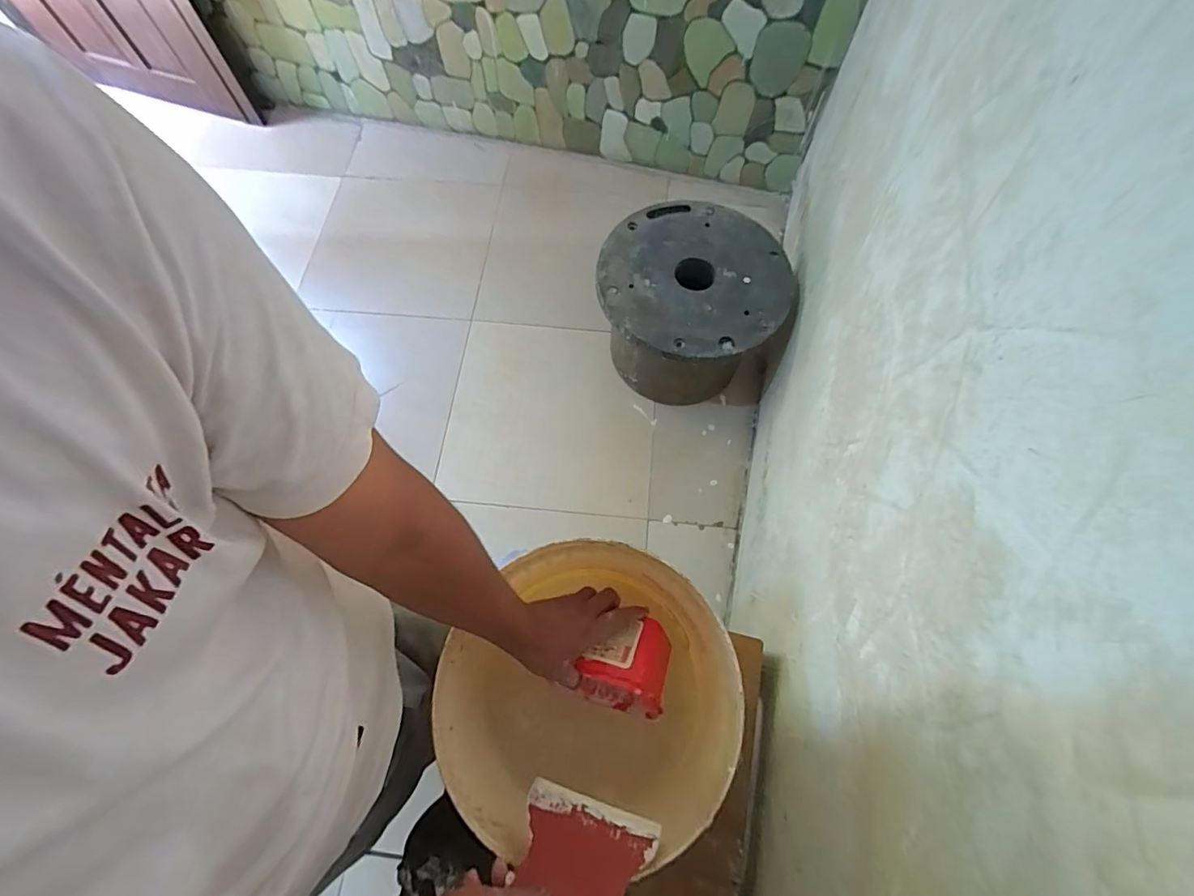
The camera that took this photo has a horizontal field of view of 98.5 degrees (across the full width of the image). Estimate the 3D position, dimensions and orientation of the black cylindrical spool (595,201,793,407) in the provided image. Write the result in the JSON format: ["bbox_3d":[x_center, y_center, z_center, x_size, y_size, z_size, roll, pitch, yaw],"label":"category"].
[{"bbox_3d":[0.238,-0.382,1.424,0.449,0.325,0.461,0,67,0],"label":"black cylindrical spool"}]

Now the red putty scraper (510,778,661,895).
[{"bbox_3d":[-0.015,0.348,0.443,0.117,0.102,0.008,11,105,17],"label":"red putty scraper"}]

